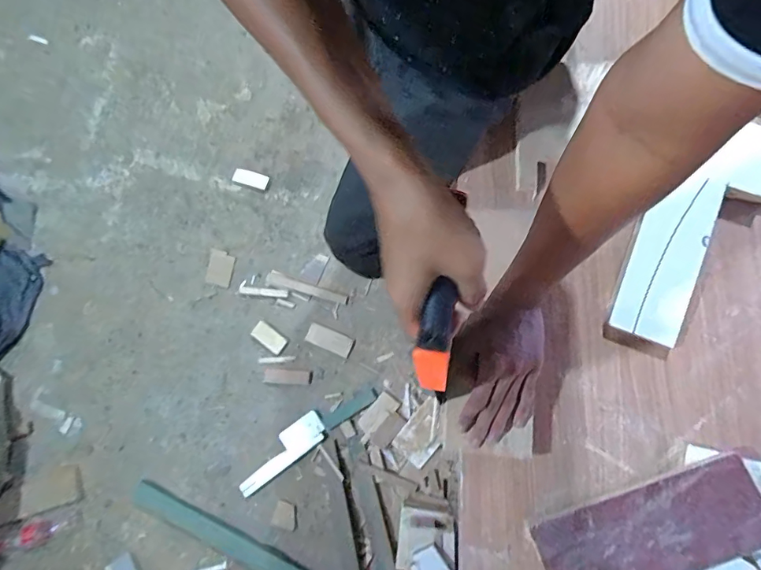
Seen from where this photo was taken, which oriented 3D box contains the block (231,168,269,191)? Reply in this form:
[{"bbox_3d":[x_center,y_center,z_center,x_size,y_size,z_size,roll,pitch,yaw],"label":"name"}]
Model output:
[{"bbox_3d":[-0.399,-0.328,1.386,0.110,0.007,0.048,17,81,7],"label":"block"}]

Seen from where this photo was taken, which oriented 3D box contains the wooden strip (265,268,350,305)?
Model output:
[{"bbox_3d":[-0.221,0.011,1.367,0.252,0.012,0.037,18,82,7],"label":"wooden strip"}]

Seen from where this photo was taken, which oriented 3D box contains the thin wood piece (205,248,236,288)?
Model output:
[{"bbox_3d":[-0.496,-0.053,1.392,0.080,0.005,0.106,13,87,4],"label":"thin wood piece"}]

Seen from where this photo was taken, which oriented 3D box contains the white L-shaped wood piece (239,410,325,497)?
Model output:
[{"bbox_3d":[-0.279,0.466,1.260,0.276,0.013,0.084,-37,79,-3],"label":"white L-shaped wood piece"}]

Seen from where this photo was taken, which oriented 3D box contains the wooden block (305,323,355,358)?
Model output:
[{"bbox_3d":[-0.151,0.162,1.331,0.138,0.013,0.059,23,82,8],"label":"wooden block"}]

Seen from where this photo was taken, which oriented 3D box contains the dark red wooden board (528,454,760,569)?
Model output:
[{"bbox_3d":[0.293,0.270,0.490,0.238,0.011,0.091,-20,73,4],"label":"dark red wooden board"}]

